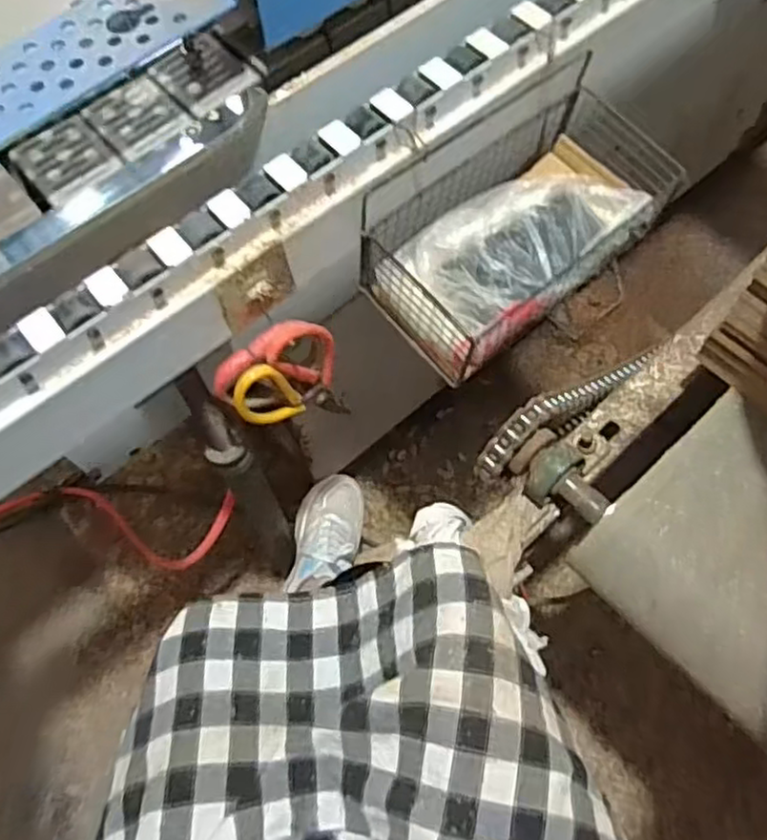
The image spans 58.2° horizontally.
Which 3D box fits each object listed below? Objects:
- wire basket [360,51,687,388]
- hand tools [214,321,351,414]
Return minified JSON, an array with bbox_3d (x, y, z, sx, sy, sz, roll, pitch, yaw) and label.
[{"bbox_3d":[0.122,-0.174,0.599,0.266,0.108,0.132,-38,70,-14],"label":"wire basket"},{"bbox_3d":[-0.074,-0.039,0.635,0.098,0.177,0.027,-43,69,8],"label":"hand tools"}]

